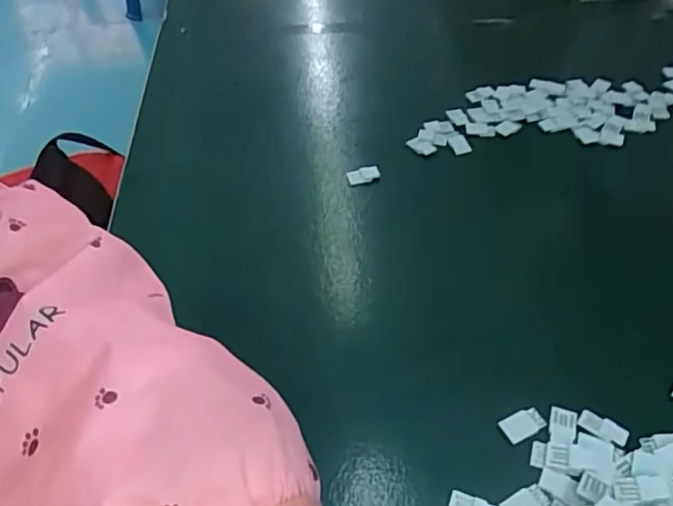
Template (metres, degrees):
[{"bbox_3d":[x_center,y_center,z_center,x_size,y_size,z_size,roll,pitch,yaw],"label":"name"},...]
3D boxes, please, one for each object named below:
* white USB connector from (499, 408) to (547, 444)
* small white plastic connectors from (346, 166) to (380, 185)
[{"bbox_3d":[0.086,0.079,0.270,0.020,0.004,0.011,-22,50,-18],"label":"white USB connector"},{"bbox_3d":[0.017,-0.052,0.392,0.022,0.004,0.010,-20,49,-14],"label":"small white plastic connectors"}]

